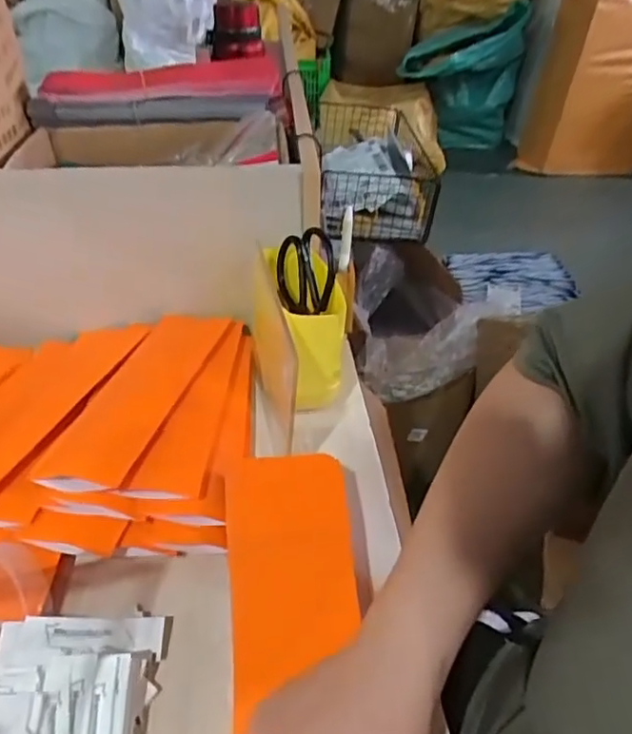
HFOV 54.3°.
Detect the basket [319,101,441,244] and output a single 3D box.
[{"bbox_3d":[0.074,-0.294,0.873,0.134,0.089,0.323,0,39,0],"label":"basket"}]

